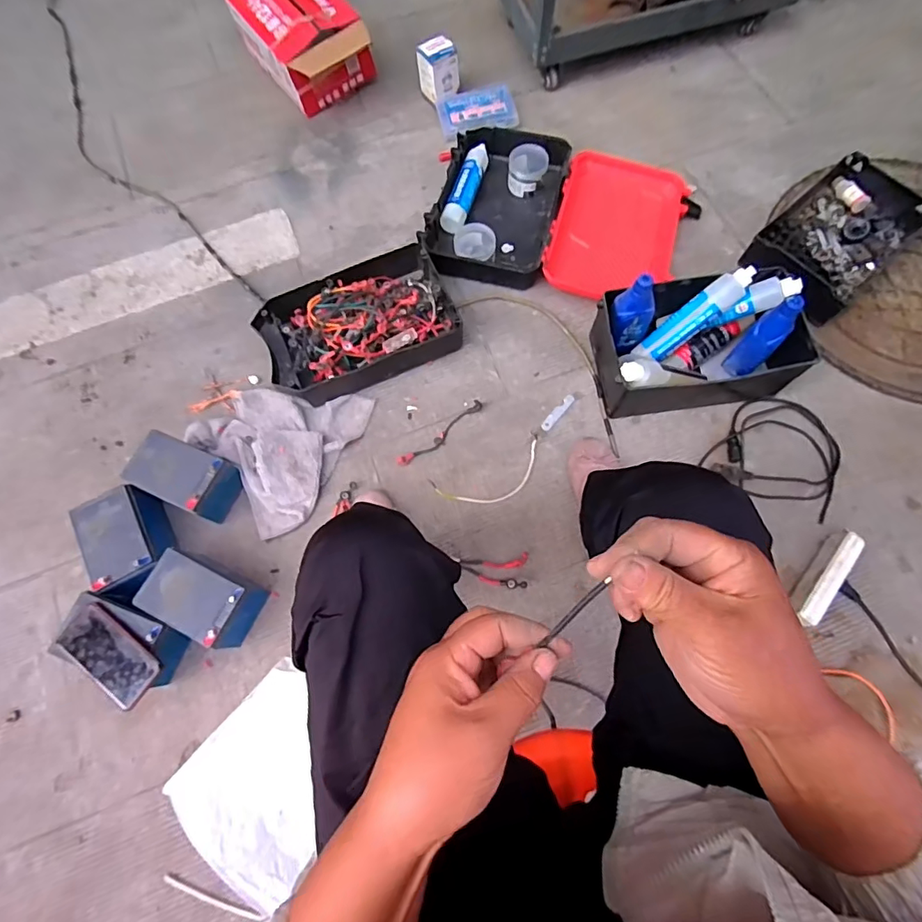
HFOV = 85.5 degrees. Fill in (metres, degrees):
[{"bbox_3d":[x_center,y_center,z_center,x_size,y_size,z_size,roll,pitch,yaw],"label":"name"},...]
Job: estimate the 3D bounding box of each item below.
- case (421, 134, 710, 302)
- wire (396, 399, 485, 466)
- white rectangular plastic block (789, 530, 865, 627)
[{"bbox_3d":[0.210,-0.510,1.058,0.522,0.077,0.364,13,72,6],"label":"case"},{"bbox_3d":[-0.036,-0.048,0.927,0.189,0.013,0.027,-37,74,-9],"label":"wire"},{"bbox_3d":[0.576,0.188,0.799,0.033,0.067,0.161,39,78,13],"label":"white rectangular plastic block"}]

